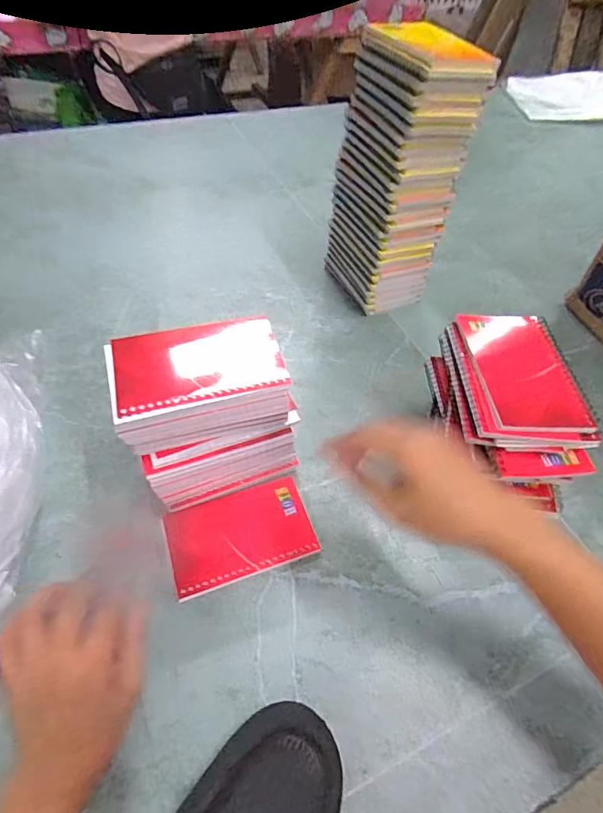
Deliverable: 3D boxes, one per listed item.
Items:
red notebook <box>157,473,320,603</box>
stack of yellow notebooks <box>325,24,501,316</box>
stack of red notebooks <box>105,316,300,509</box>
[{"bbox_3d":[-0.055,0.118,0.409,0.128,0.008,0.079,-15,55,-15],"label":"red notebook"},{"bbox_3d":[0.113,-0.267,0.553,0.102,0.286,0.137,-17,55,-16],"label":"stack of yellow notebooks"},{"bbox_3d":[-0.081,0.010,0.404,0.143,0.145,0.095,-16,55,-16],"label":"stack of red notebooks"}]

